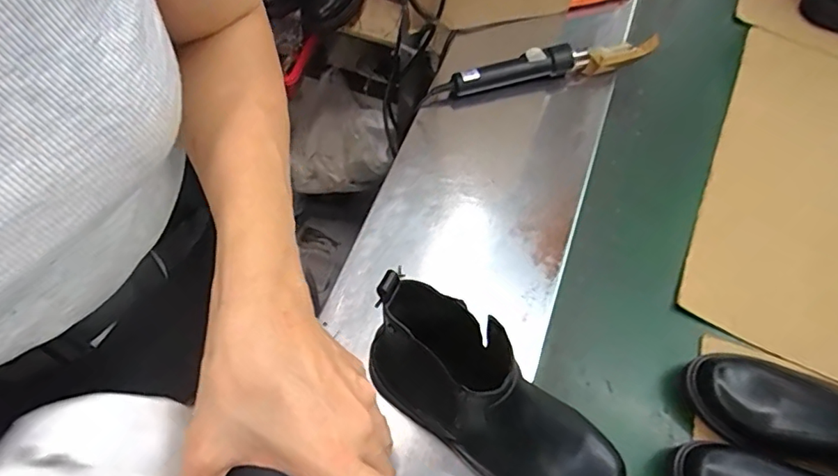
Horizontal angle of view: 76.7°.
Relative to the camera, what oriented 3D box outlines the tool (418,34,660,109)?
[{"bbox_3d":[0.161,-0.226,0.706,0.312,0.055,0.031,-11,64,-9],"label":"tool"}]

